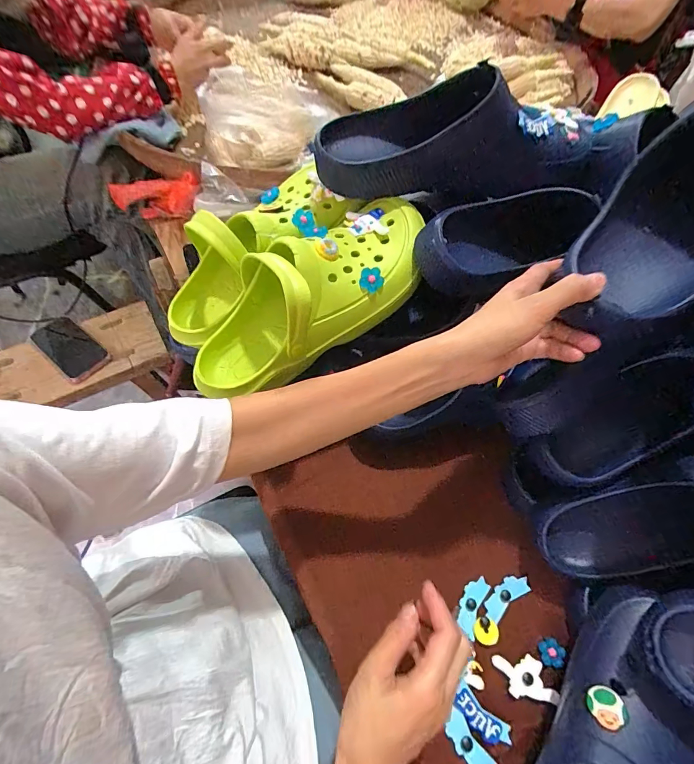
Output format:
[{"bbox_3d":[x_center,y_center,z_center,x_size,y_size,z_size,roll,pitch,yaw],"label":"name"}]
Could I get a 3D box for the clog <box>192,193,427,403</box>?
[{"bbox_3d":[-0.047,-0.092,0.397,0.289,0.113,0.121,-35,62,6],"label":"clog"}]

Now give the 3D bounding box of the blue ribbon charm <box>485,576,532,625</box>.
[{"bbox_3d":[0.171,0.230,0.428,0.060,0.006,0.024,-30,63,-18],"label":"blue ribbon charm"}]

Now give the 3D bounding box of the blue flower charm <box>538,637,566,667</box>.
[{"bbox_3d":[0.206,0.271,0.400,0.023,0.004,0.025,-15,49,18],"label":"blue flower charm"}]

